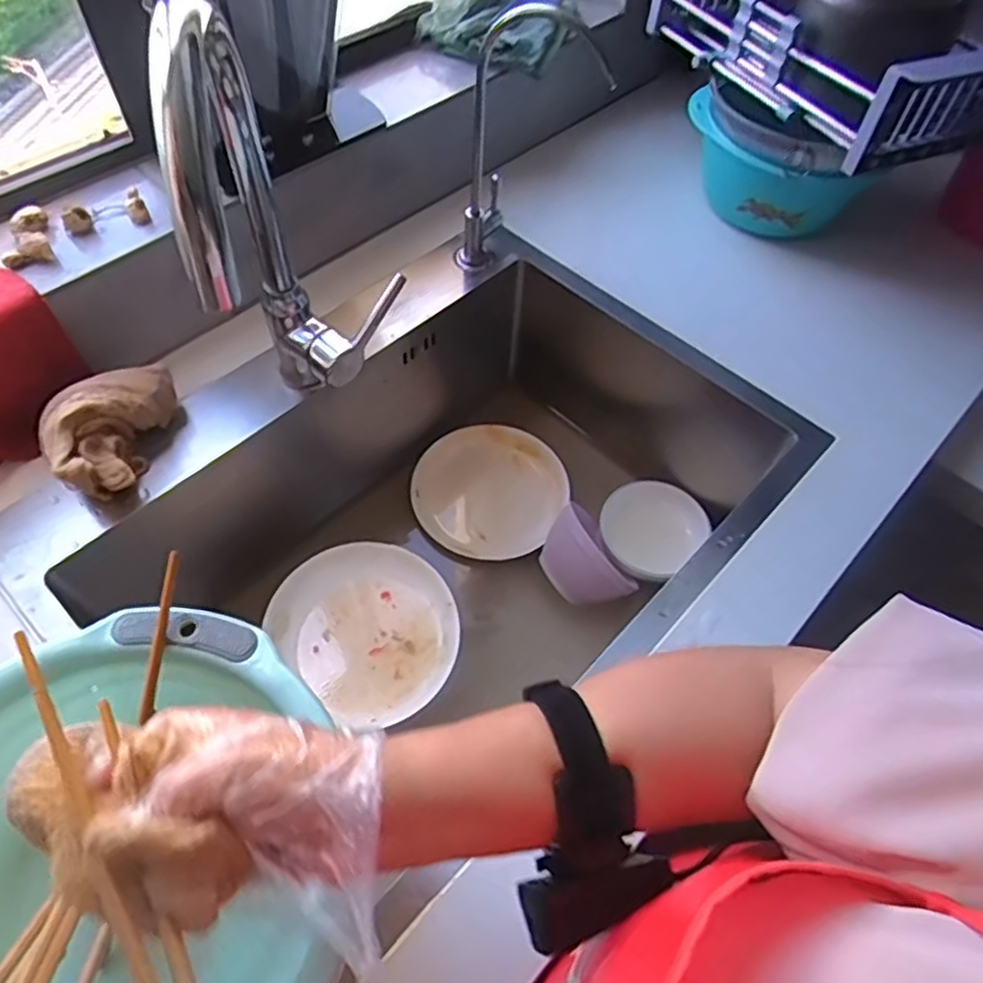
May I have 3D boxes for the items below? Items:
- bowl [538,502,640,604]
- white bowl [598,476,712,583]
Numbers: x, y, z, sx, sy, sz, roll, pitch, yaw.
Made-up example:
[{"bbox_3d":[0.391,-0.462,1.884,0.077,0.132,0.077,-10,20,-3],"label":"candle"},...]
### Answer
[{"bbox_3d":[0.102,0.063,0.719,0.085,0.084,0.107,-26,62,-19],"label":"bowl"},{"bbox_3d":[0.182,0.034,0.769,0.109,0.034,0.118,2,57,-3],"label":"white bowl"}]

